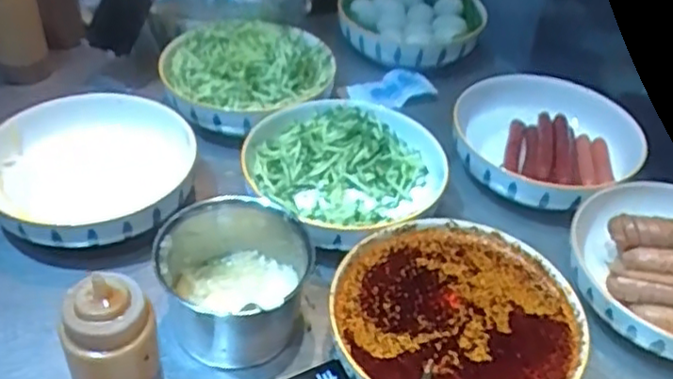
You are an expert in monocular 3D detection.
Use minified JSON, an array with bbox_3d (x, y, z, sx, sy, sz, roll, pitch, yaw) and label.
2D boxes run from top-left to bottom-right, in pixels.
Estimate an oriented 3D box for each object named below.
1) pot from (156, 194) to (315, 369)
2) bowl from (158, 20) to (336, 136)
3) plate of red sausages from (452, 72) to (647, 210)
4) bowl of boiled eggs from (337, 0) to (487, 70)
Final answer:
[{"bbox_3d":[-0.098,0.088,0.650,0.128,0.100,0.128,3,42,-3],"label":"pot"},{"bbox_3d":[-0.114,-0.162,0.931,0.228,0.060,0.213,-11,44,-18],"label":"bowl"},{"bbox_3d":[0.261,-0.051,0.881,0.230,0.064,0.232,3,42,-3],"label":"plate of red sausages"},{"bbox_3d":[0.118,-0.276,1.120,0.229,0.065,0.237,3,42,-3],"label":"bowl of boiled eggs"}]

